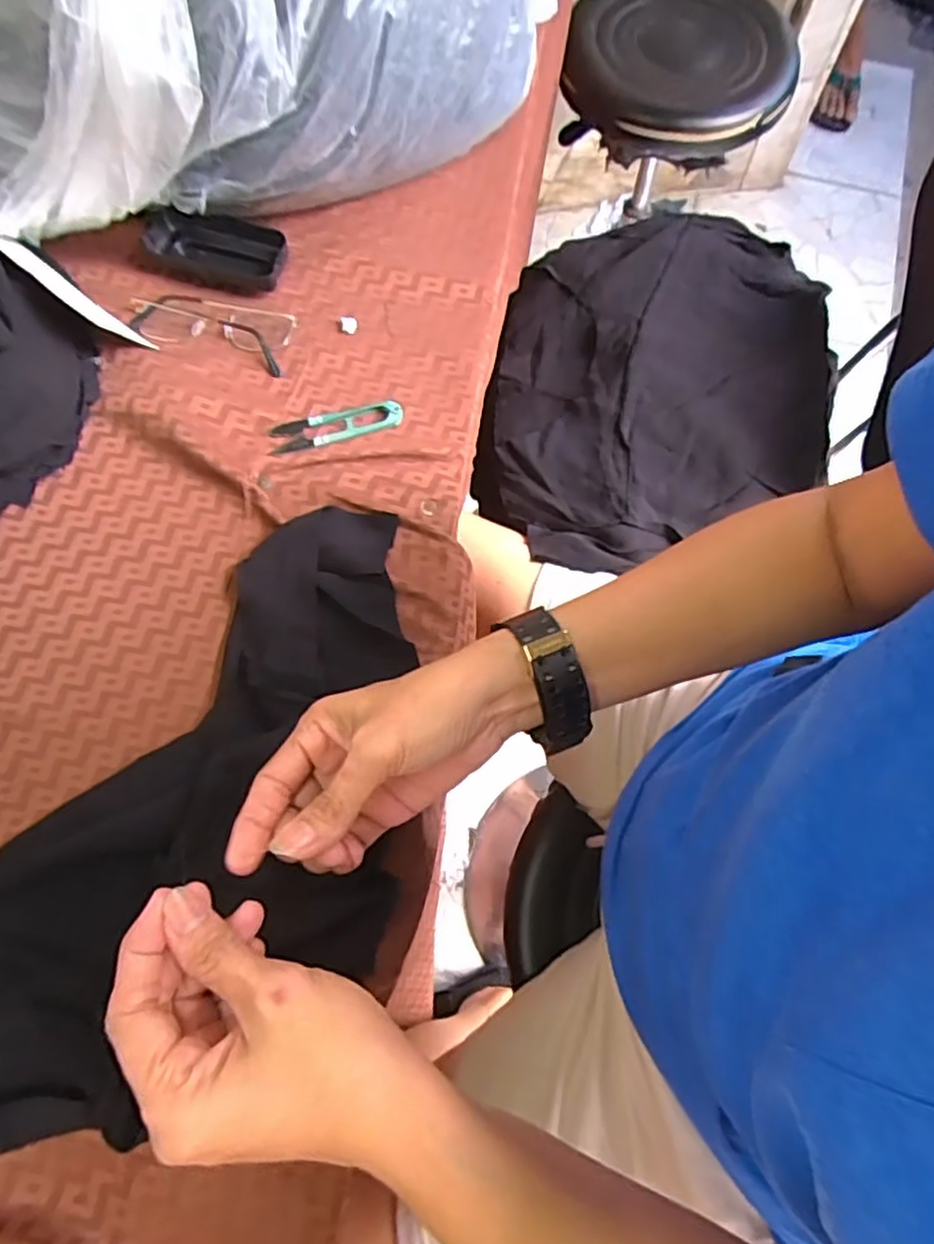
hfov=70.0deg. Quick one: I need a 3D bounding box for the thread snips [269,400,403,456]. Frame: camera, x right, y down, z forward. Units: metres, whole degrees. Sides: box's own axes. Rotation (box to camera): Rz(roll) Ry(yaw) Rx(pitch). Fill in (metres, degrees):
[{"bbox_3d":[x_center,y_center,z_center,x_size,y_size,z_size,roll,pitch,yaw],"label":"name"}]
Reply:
[{"bbox_3d":[-0.097,-0.147,0.496,0.098,0.008,0.026,-15,71,-5],"label":"thread snips"}]

